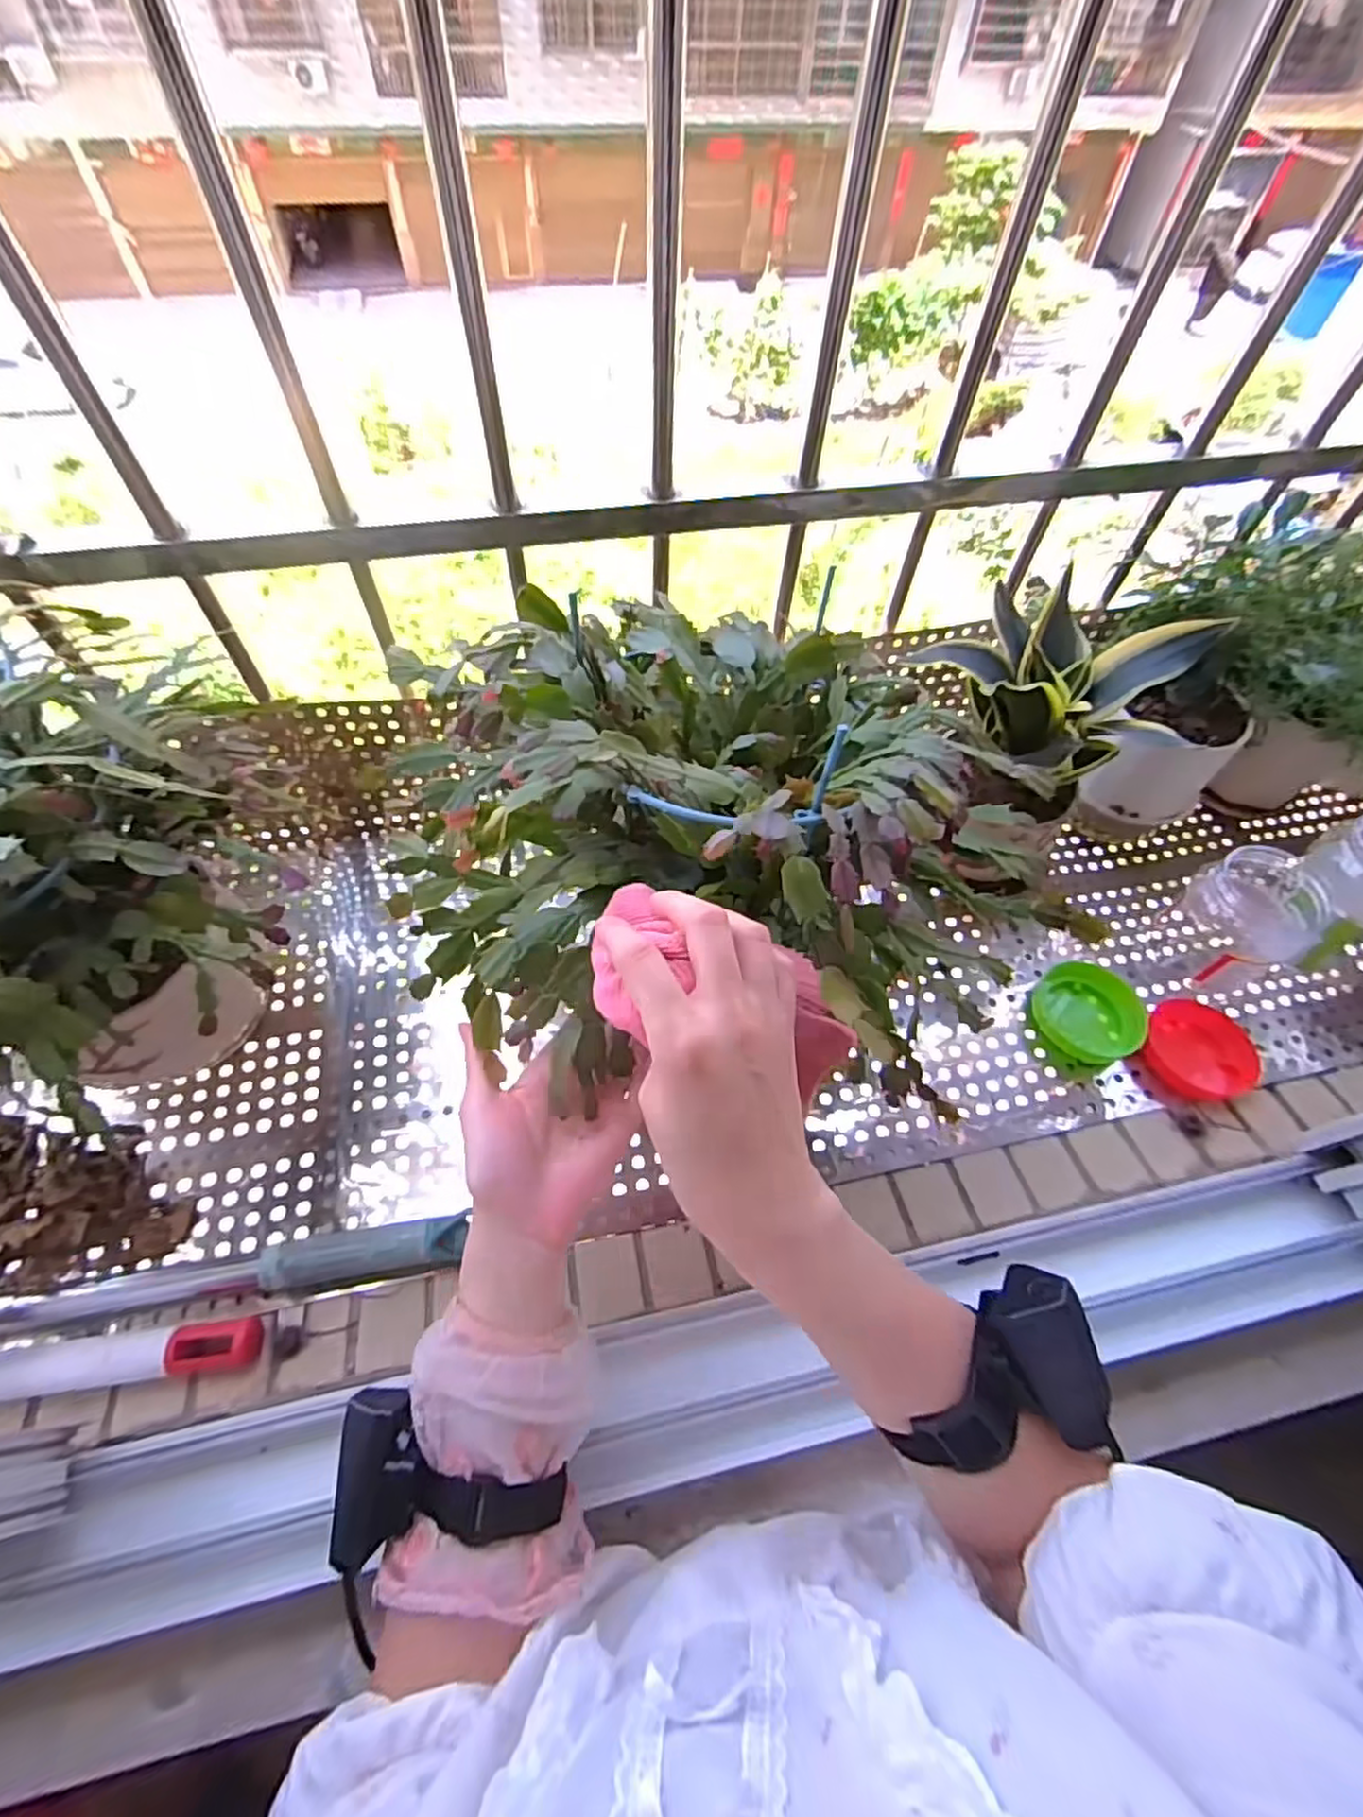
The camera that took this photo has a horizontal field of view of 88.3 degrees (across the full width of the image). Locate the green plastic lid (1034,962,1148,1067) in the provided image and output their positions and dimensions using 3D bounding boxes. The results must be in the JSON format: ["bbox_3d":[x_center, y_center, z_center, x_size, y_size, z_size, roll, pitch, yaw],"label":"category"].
[{"bbox_3d":[0.361,0.093,0.627,0.094,0.027,0.087,1,58,-2],"label":"green plastic lid"}]

